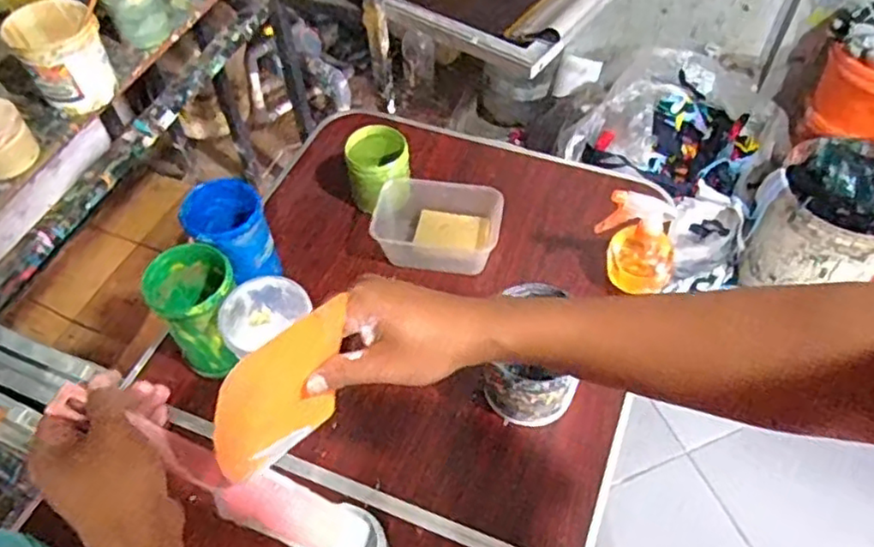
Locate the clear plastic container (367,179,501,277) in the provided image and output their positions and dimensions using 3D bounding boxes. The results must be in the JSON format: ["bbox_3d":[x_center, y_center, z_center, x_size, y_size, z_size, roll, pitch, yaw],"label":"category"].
[{"bbox_3d":[-0.001,-0.062,0.917,0.173,0.071,0.121,6,54,6],"label":"clear plastic container"}]

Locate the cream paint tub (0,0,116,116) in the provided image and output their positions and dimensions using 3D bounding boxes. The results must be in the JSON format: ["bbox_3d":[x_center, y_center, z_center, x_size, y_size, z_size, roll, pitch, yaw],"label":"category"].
[{"bbox_3d":[-0.565,-0.333,0.995,0.123,0.103,0.136,-33,59,-21],"label":"cream paint tub"}]

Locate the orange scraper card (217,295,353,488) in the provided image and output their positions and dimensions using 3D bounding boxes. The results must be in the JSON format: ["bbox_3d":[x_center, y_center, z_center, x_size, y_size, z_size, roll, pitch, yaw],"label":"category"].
[{"bbox_3d":[-0.098,0.082,0.414,0.010,0.144,0.093,41,55,21],"label":"orange scraper card"}]

